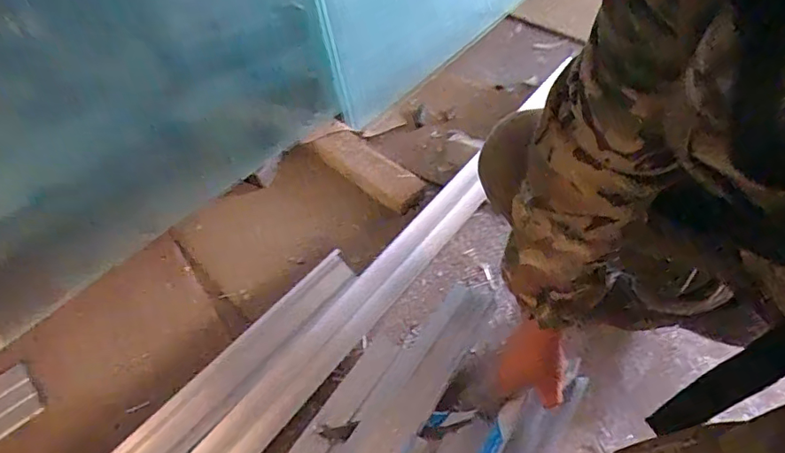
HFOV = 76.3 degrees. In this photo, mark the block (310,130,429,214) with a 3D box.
[{"bbox_3d":[-0.046,-0.123,0.994,0.237,0.037,0.108,35,56,9],"label":"block"}]

